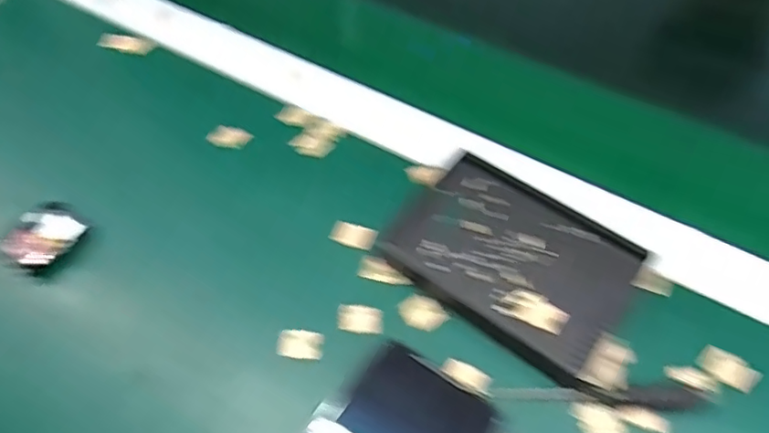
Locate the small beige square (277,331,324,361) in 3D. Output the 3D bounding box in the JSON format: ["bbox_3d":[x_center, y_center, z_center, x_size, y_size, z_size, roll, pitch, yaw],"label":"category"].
[{"bbox_3d":[-0.047,0.073,0.325,0.026,0.007,0.014,3,57,5],"label":"small beige square"}]

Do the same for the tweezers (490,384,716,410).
[{"bbox_3d":[0.113,0.094,0.301,0.112,0.005,0.012,-1,57,3],"label":"tweezers"}]

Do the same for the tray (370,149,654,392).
[{"bbox_3d":[0.076,0.024,0.340,0.131,0.017,0.091,32,64,21],"label":"tray"}]

